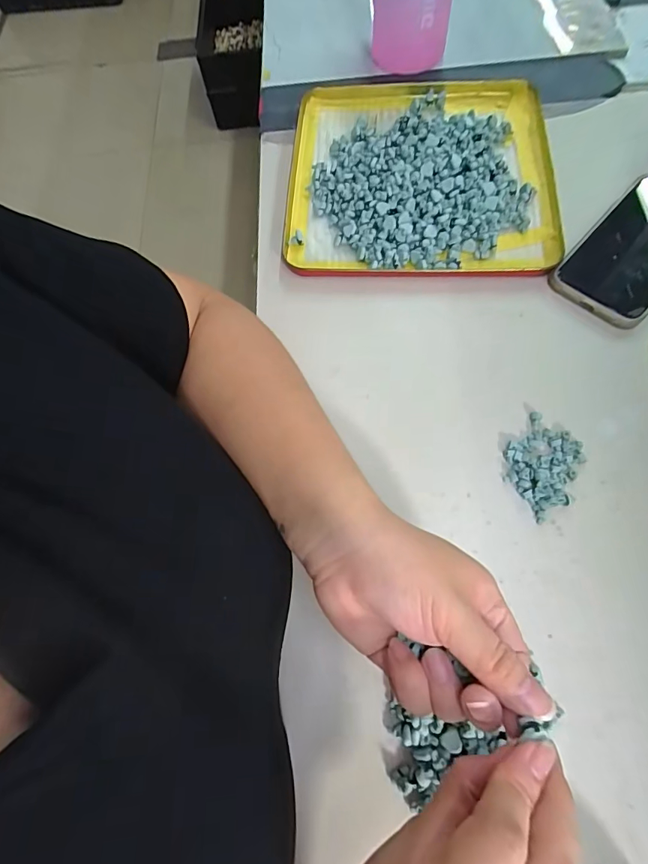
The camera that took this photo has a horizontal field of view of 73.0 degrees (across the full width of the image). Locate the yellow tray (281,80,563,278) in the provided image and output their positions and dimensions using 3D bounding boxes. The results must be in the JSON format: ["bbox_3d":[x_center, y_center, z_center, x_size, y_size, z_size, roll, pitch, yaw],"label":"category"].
[{"bbox_3d":[0.088,-0.251,0.412,0.238,0.019,0.243,1,69,4],"label":"yellow tray"}]

